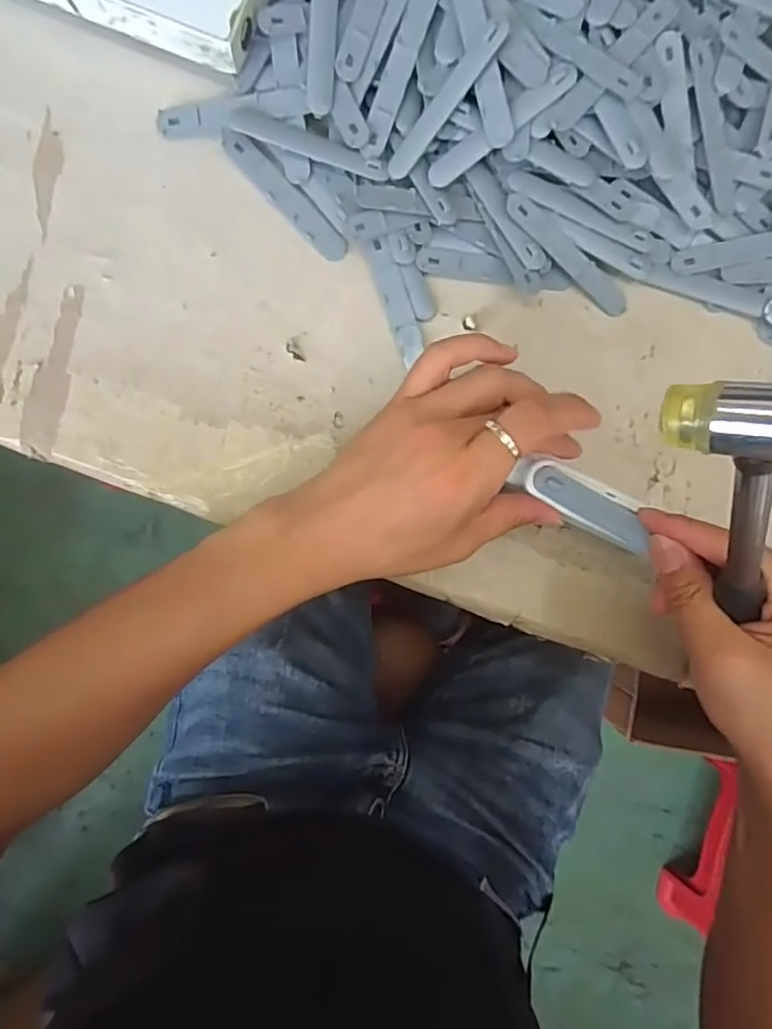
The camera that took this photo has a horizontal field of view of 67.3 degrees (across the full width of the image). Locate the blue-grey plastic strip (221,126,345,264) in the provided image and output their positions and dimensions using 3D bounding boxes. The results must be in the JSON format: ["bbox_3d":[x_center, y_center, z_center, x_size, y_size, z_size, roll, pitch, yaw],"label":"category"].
[{"bbox_3d":[-0.060,-0.188,0.343,0.016,0.005,0.095,-44,93,-1],"label":"blue-grey plastic strip"}]

